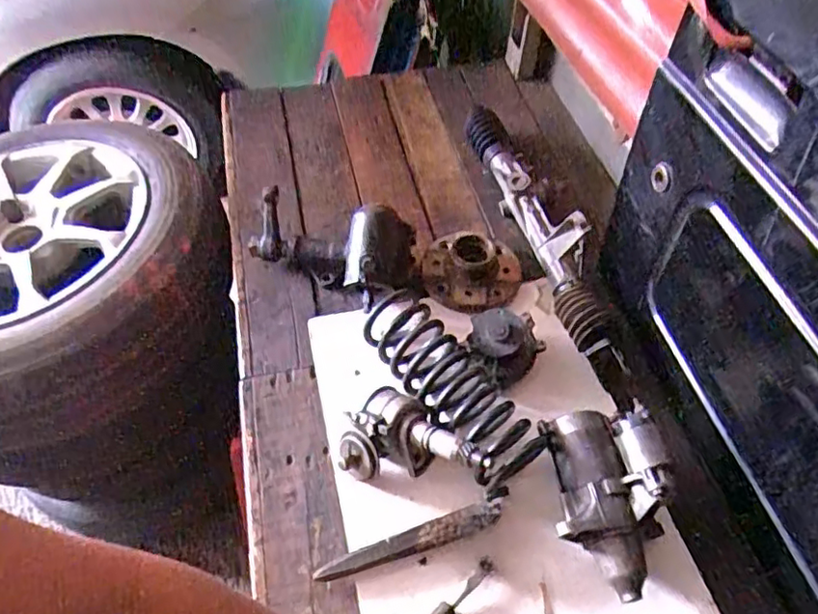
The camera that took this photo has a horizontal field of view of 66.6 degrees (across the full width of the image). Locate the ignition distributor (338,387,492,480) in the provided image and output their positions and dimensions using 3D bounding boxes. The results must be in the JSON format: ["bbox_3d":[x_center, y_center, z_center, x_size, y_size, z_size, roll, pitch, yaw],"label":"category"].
[{"bbox_3d":[0.003,0.144,0.703,0.158,0.089,0.096,6,53,-1],"label":"ignition distributor"}]

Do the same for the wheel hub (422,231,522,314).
[{"bbox_3d":[0.088,-0.057,0.885,0.142,0.062,0.131,16,53,7],"label":"wheel hub"}]

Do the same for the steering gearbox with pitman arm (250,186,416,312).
[{"bbox_3d":[-0.104,-0.086,0.869,0.241,0.110,0.115,14,52,23],"label":"steering gearbox with pitman arm"}]

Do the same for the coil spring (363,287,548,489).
[{"bbox_3d":[0.046,0.086,0.751,0.093,0.087,0.267,-26,60,-22],"label":"coil spring"}]

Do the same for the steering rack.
[{"bbox_3d":[0.198,-0.117,0.914,0.062,0.073,0.538,-10,55,-12],"label":"steering rack"}]

